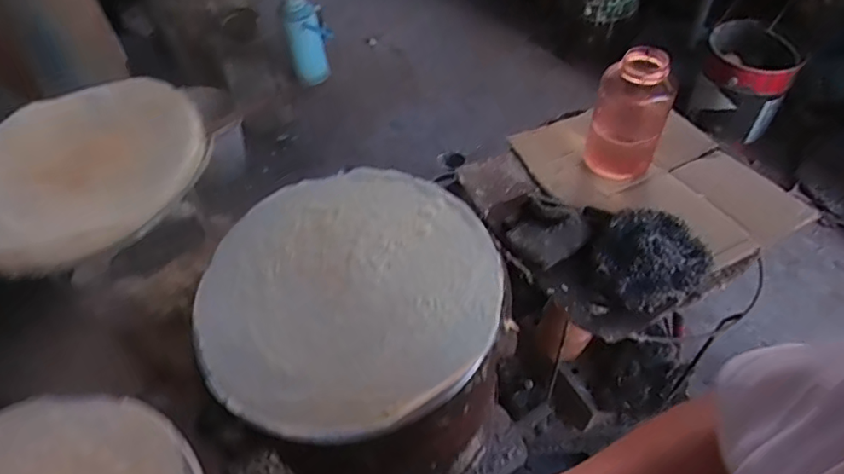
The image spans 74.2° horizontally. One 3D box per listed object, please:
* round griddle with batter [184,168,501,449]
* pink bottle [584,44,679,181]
[{"bbox_3d":[-0.090,0.058,0.693,0.361,0.020,0.363,-2,51,3],"label":"round griddle with batter"},{"bbox_3d":[0.340,-0.201,0.912,0.111,0.196,0.111,14,54,16],"label":"pink bottle"}]

